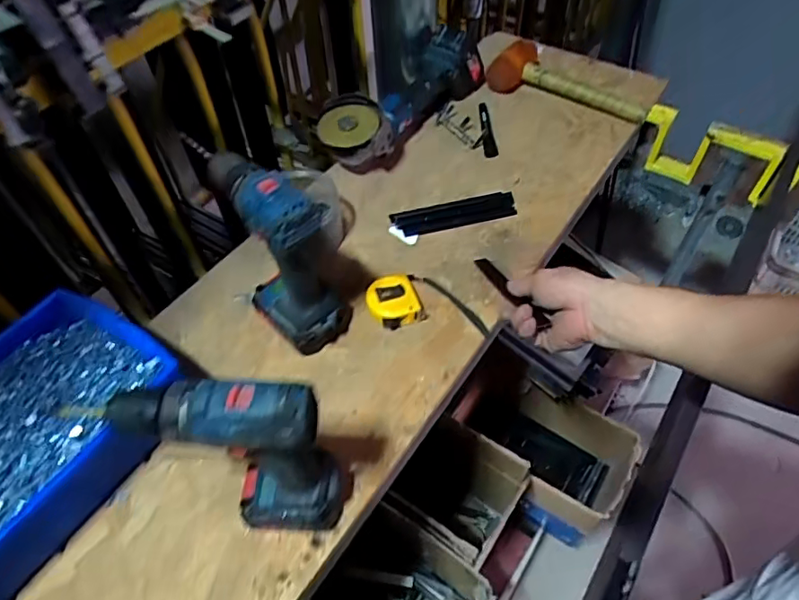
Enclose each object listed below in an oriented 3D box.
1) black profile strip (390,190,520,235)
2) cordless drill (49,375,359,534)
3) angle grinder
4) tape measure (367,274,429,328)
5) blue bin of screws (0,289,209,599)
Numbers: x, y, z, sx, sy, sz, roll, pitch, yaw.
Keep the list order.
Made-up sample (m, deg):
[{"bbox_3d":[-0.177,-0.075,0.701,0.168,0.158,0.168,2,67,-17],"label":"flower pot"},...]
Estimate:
[{"bbox_3d":[0.080,-0.127,0.790,0.177,0.017,0.044,-12,53,-8],"label":"black profile strip"},{"bbox_3d":[-0.132,0.138,0.468,0.155,0.213,0.064,-1,53,1],"label":"cordless drill"},{"bbox_3d":[0.003,-0.333,0.868,0.100,0.116,0.348,29,58,23],"label":"angle grinder"},{"bbox_3d":[-0.007,-0.001,0.686,0.067,0.030,0.065,-12,53,-8],"label":"tape measure"},{"bbox_3d":[-0.389,0.140,0.559,0.221,0.080,0.298,28,58,21],"label":"blue bin of screws"}]

